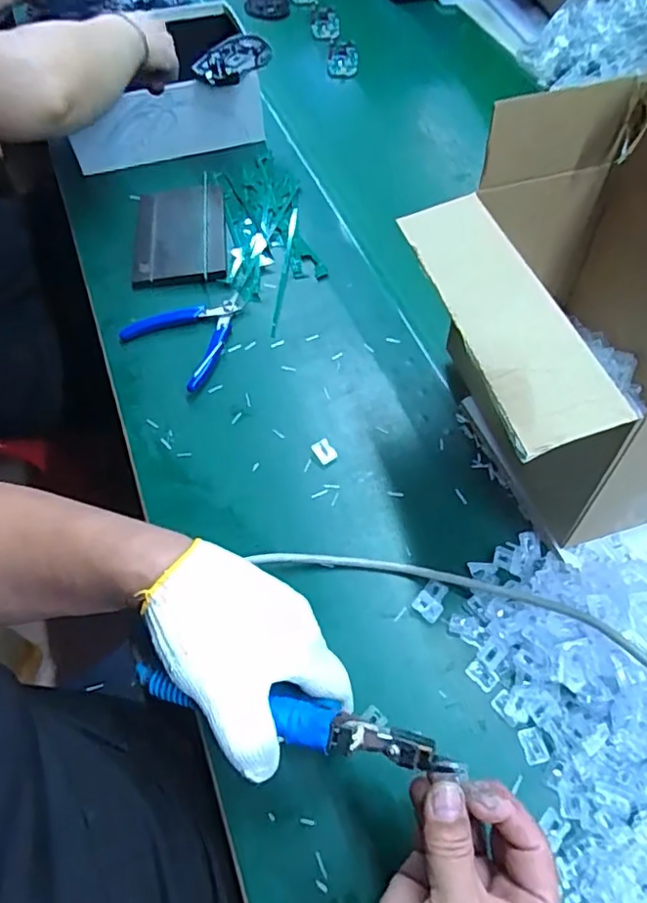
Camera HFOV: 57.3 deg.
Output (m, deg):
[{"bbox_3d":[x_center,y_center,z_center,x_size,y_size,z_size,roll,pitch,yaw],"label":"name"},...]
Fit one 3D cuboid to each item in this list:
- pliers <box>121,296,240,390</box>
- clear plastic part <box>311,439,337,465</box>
[{"bbox_3d":[-0.127,-0.122,0.589,0.109,0.015,0.109,37,66,21],"label":"pliers"},{"bbox_3d":[0.001,-0.001,0.522,0.016,0.009,0.020,-33,63,-16],"label":"clear plastic part"}]

